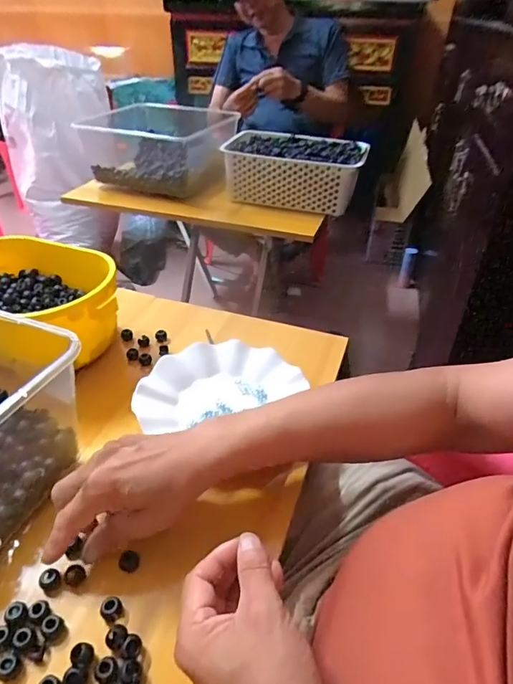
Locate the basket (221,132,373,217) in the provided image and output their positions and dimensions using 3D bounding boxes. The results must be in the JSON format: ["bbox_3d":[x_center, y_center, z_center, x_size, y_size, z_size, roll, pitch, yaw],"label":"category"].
[{"bbox_3d":[0.084,-0.389,1.028,0.302,0.101,0.184,11,38,13],"label":"basket"}]

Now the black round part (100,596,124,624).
[{"bbox_3d":[-0.109,0.198,0.340,0.015,0.010,0.018,-22,42,-27],"label":"black round part"}]

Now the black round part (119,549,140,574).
[{"bbox_3d":[-0.105,0.180,0.374,0.015,0.007,0.016,1,37,0],"label":"black round part"}]

